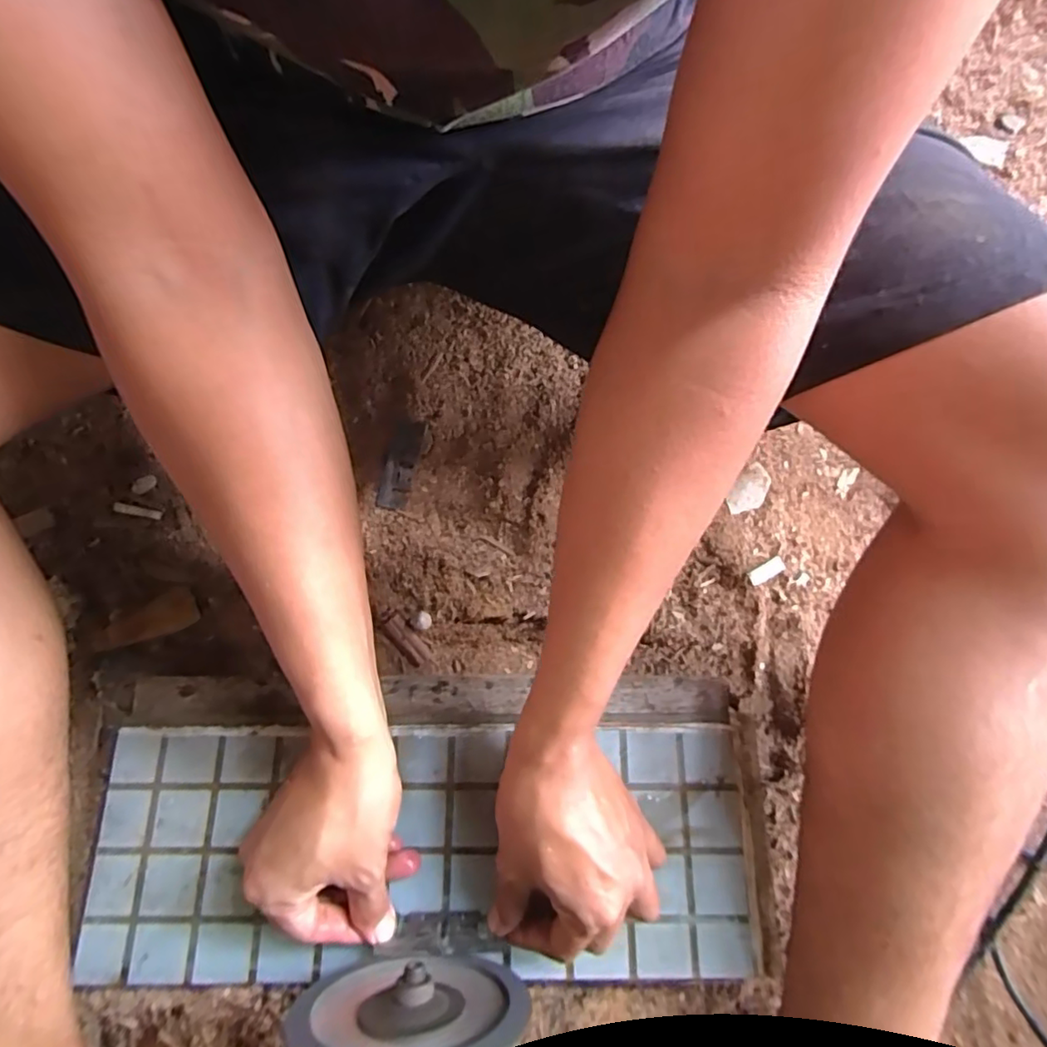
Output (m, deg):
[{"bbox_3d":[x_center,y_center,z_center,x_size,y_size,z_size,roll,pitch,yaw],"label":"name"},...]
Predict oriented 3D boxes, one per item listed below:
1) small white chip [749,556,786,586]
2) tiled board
[{"bbox_3d":[0.202,0.040,0.474,0.033,0.007,0.012,-30,77,-6],"label":"small white chip"},{"bbox_3d":[-0.084,0.210,0.406,0.473,0.046,0.187,-1,76,0],"label":"tiled board"}]

